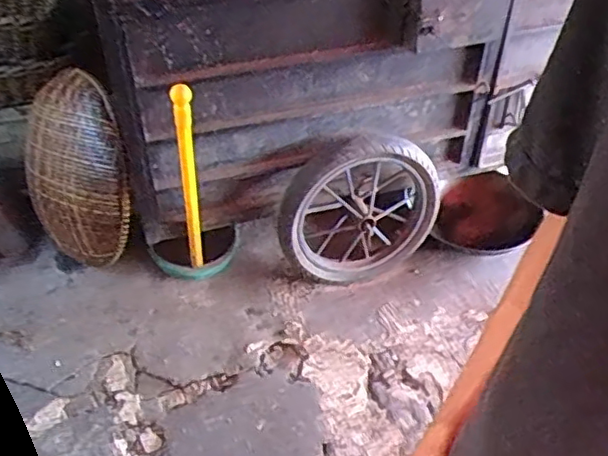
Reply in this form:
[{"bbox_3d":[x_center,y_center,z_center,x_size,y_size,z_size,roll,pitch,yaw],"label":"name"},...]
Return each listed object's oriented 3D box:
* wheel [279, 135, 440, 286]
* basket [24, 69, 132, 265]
[{"bbox_3d":[0.148,-0.051,1.682,0.435,0.412,0.102,-24,36,-5],"label":"wheel"},{"bbox_3d":[-0.599,-0.149,1.625,0.239,0.386,0.392,-18,46,-20],"label":"basket"}]

